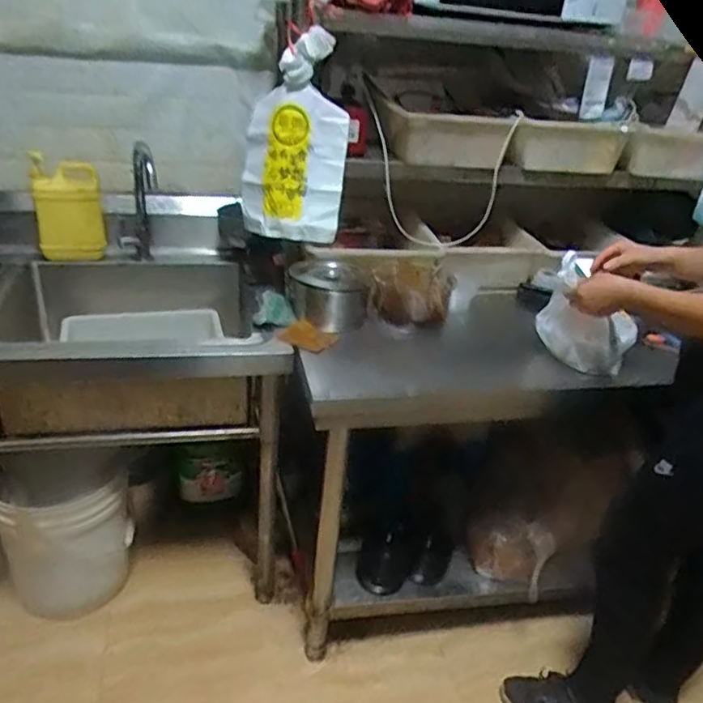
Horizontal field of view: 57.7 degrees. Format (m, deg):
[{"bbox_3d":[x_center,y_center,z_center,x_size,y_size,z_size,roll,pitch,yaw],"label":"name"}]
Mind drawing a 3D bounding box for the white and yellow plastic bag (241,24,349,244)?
[{"bbox_3d":[-0.116,-0.432,1.332,0.212,0.401,0.119,1,29,-9],"label":"white and yellow plastic bag"}]

